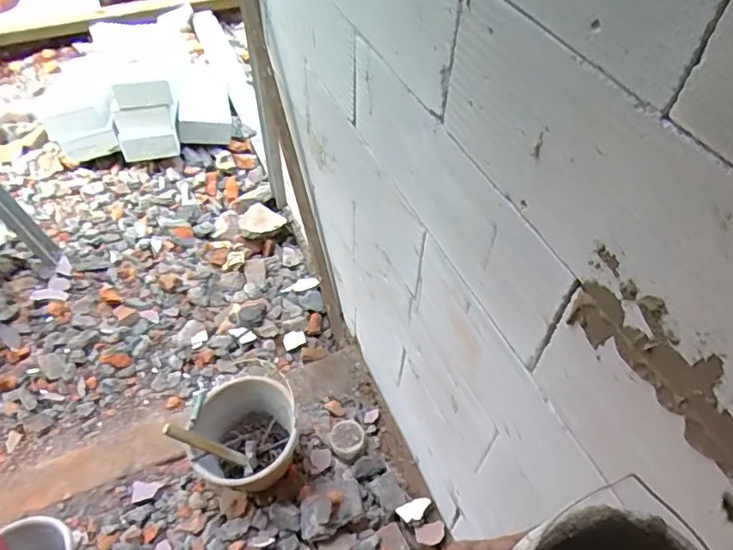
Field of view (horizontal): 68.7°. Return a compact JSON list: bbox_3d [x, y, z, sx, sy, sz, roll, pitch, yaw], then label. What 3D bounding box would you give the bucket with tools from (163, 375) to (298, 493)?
[{"bbox_3d":[-0.295,0.416,1.355,0.255,0.223,0.259,1,51,-1],"label":"bucket with tools"}]

